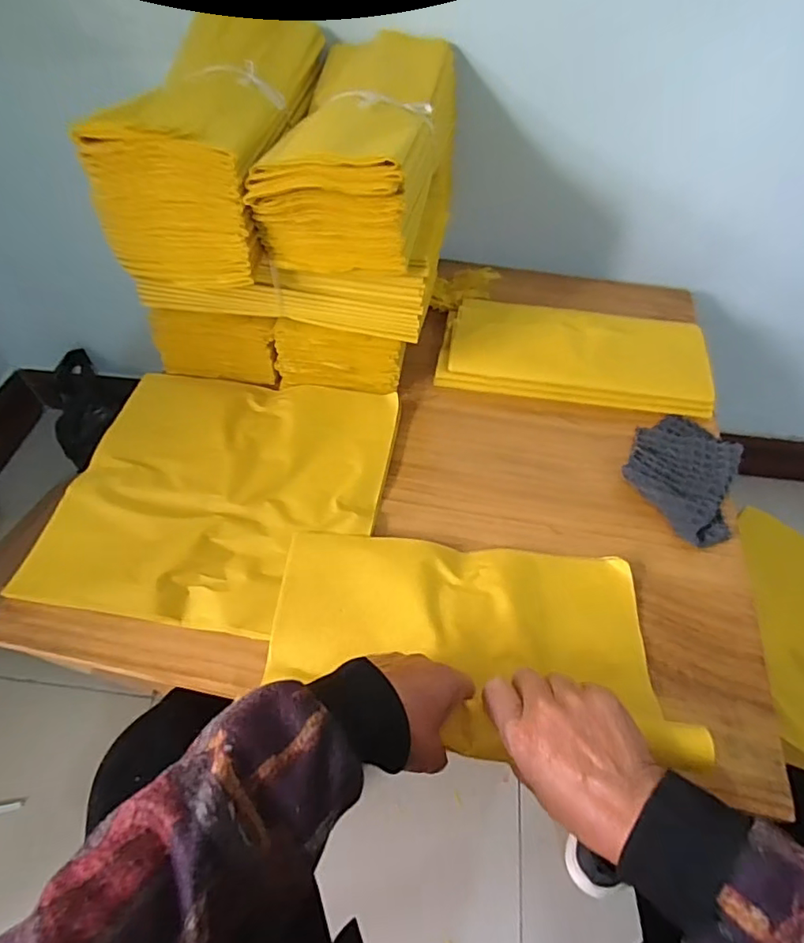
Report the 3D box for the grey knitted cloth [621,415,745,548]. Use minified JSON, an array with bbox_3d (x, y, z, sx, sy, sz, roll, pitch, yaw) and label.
[{"bbox_3d":[0.300,-0.003,0.564,0.108,0.021,0.160,26,58,17],"label":"grey knitted cloth"}]

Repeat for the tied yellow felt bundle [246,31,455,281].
[{"bbox_3d":[-0.033,-0.343,0.560,0.153,0.101,0.314,9,54,6],"label":"tied yellow felt bundle"}]

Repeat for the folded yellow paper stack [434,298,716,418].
[{"bbox_3d":[0.207,-0.143,0.644,0.310,0.053,0.110,9,54,6],"label":"folded yellow paper stack"}]

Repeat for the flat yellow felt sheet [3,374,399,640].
[{"bbox_3d":[-0.180,0.014,0.551,0.313,0.012,0.292,7,54,5],"label":"flat yellow felt sheet"}]

